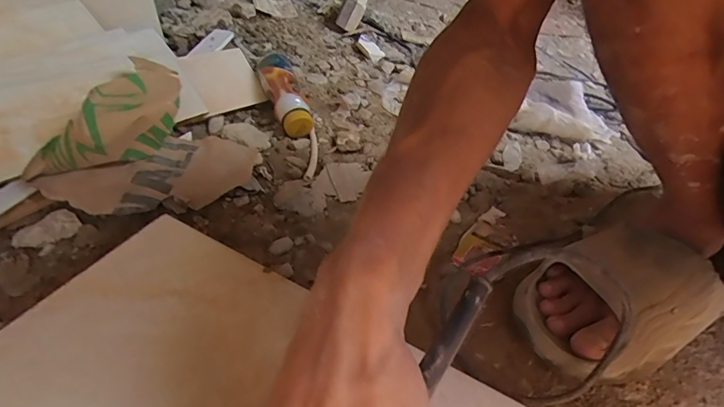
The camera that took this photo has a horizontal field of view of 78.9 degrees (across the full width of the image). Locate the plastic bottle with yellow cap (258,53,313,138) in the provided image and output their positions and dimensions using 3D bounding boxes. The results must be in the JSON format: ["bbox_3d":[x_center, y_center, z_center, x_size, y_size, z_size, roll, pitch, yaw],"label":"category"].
[{"bbox_3d":[-0.110,-0.155,0.631,0.045,0.041,0.138,-14,61,-23],"label":"plastic bottle with yellow cap"}]

